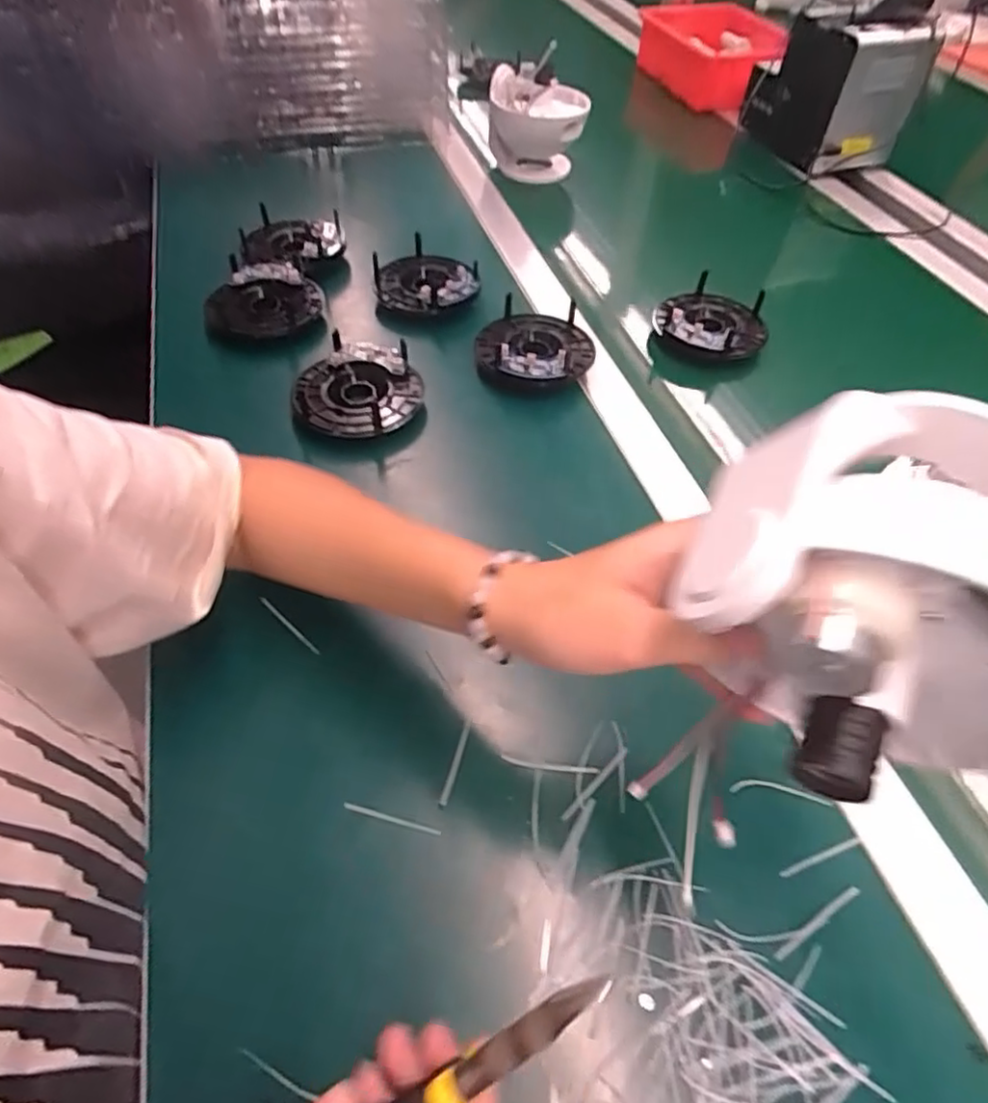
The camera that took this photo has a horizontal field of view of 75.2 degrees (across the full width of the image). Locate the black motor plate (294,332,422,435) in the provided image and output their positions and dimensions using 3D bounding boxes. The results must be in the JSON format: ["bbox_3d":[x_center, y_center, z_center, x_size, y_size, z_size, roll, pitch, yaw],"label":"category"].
[{"bbox_3d":[-0.107,-0.128,0.511,0.089,0.024,0.095,1,53,-1],"label":"black motor plate"}]

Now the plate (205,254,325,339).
[{"bbox_3d":[-0.208,-0.225,0.576,0.086,0.023,0.088,13,54,8],"label":"plate"}]

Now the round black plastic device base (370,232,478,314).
[{"bbox_3d":[-0.065,-0.265,0.619,0.096,0.026,0.104,1,53,-1],"label":"round black plastic device base"}]

